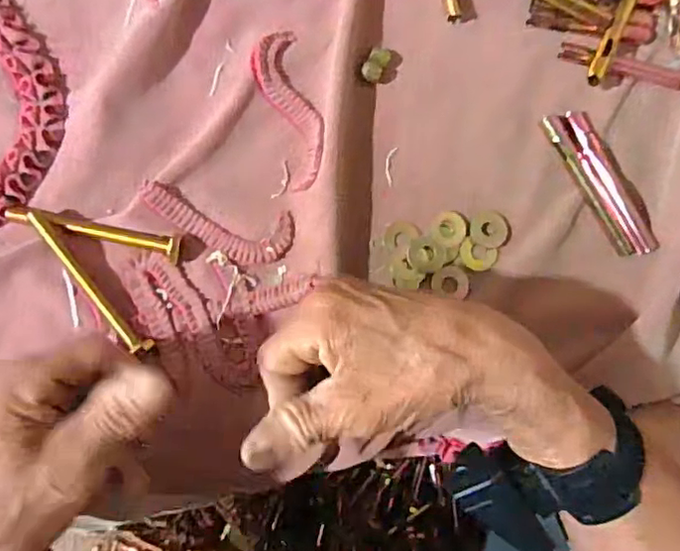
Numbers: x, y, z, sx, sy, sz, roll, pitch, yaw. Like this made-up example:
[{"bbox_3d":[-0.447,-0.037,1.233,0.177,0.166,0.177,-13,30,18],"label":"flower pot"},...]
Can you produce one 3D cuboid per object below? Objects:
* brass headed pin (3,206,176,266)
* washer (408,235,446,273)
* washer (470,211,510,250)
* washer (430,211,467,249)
[{"bbox_3d":[-0.149,-0.026,0.361,0.103,0.015,0.013,12,83,-3],"label":"brass headed pin"},{"bbox_3d":[0.056,-0.014,0.389,0.023,0.004,0.024,0,84,-4],"label":"washer"},{"bbox_3d":[0.098,-0.030,0.395,0.025,0.004,0.024,0,84,-4],"label":"washer"},{"bbox_3d":[0.072,-0.030,0.394,0.022,0.004,0.022,0,84,-4],"label":"washer"}]

